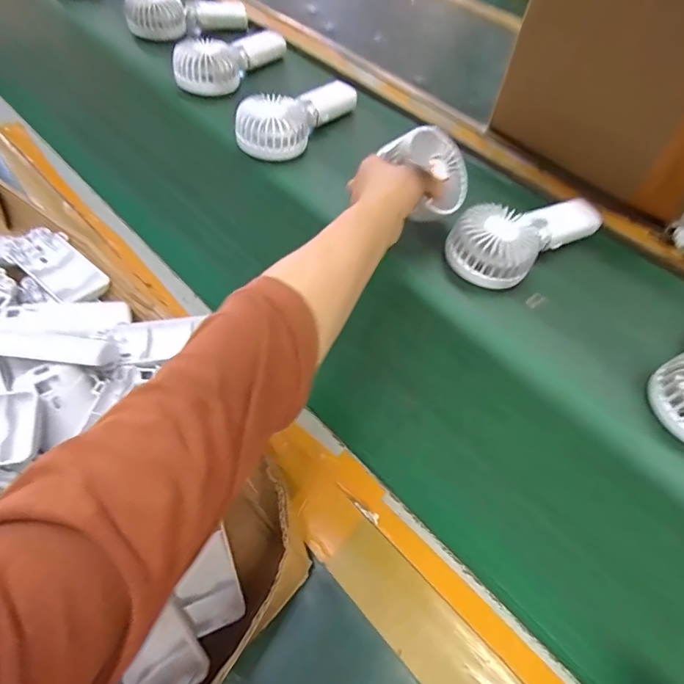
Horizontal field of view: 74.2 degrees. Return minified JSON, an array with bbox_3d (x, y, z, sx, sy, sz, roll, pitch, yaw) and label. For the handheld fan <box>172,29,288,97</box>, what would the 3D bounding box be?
[{"bbox_3d":[-0.163,-0.412,0.665,0.079,0.066,0.178,29,59,15],"label":"handheld fan"}]

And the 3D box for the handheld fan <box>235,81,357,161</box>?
[{"bbox_3d":[-0.061,-0.294,0.594,0.079,0.059,0.188,31,59,16],"label":"handheld fan"}]

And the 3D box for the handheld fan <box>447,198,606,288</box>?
[{"bbox_3d":[0.198,-0.117,0.478,0.183,0.044,0.086,-30,63,-22],"label":"handheld fan"}]

